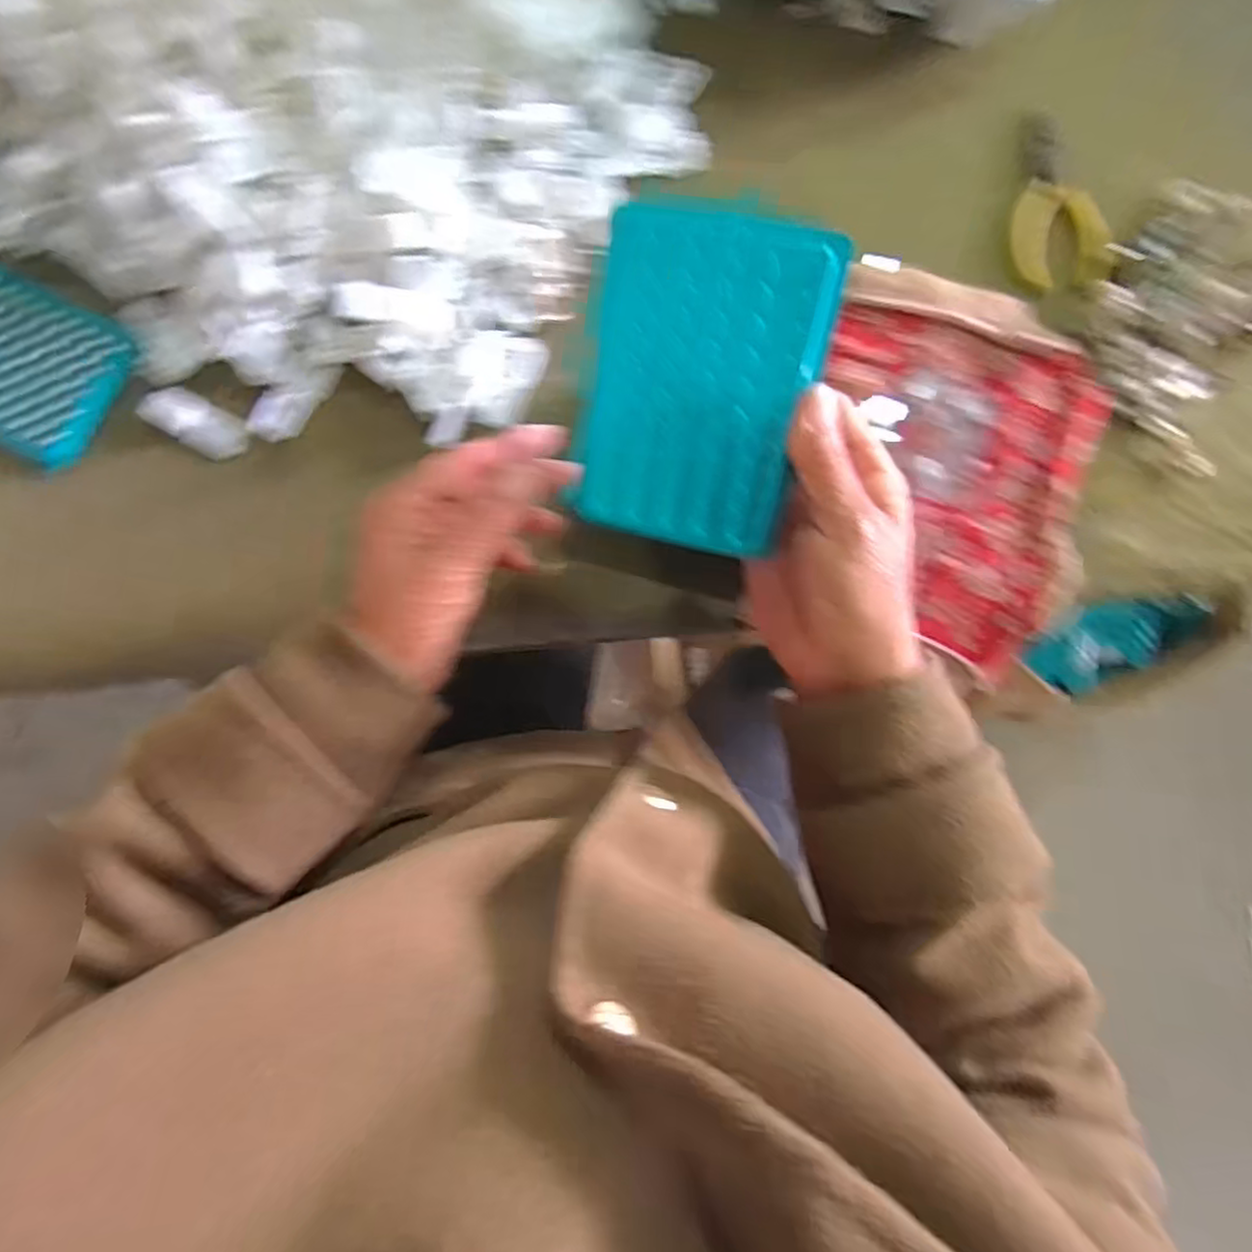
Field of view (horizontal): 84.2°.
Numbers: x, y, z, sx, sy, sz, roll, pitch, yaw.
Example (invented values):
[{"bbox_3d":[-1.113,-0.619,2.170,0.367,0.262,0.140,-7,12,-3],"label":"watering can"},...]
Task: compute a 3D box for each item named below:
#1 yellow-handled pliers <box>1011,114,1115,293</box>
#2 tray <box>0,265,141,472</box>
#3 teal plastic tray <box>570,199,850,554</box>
[{"bbox_3d":[0.266,-0.266,0.441,0.053,0.014,0.113,-20,86,-2],"label":"yellow-handled pliers"},{"bbox_3d":[-0.369,-0.158,0.418,0.123,0.015,0.098,26,86,2],"label":"tray"},{"bbox_3d":[0.030,-0.096,0.287,0.091,0.006,0.129,16,118,11],"label":"teal plastic tray"}]

